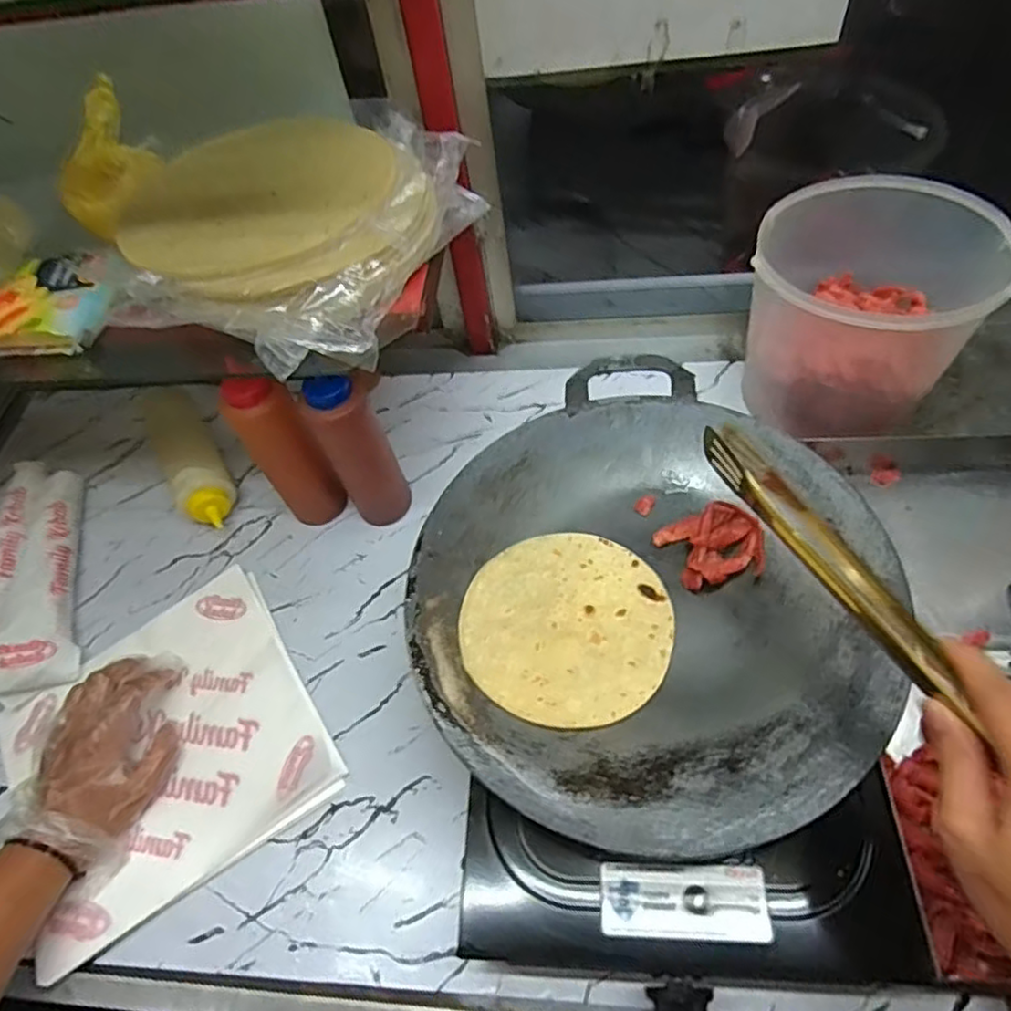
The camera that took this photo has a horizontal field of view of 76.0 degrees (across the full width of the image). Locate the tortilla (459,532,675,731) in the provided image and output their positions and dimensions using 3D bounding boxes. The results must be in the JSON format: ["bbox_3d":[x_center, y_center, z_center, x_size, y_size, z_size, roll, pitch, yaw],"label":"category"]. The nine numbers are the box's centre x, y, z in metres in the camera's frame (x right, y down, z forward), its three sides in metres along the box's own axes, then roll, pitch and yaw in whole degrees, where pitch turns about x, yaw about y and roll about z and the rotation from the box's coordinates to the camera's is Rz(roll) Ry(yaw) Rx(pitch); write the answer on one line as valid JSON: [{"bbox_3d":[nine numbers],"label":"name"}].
[{"bbox_3d":[0.043,0.082,0.457,0.142,0.009,0.141,-2,54,3],"label":"tortilla"}]

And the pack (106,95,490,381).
[{"bbox_3d":[-0.169,-0.225,0.505,0.243,0.055,0.250,16,57,15],"label":"pack"}]

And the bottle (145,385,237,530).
[{"bbox_3d":[-0.371,-0.066,0.752,0.058,0.055,0.261,-29,57,-15],"label":"bottle"}]

